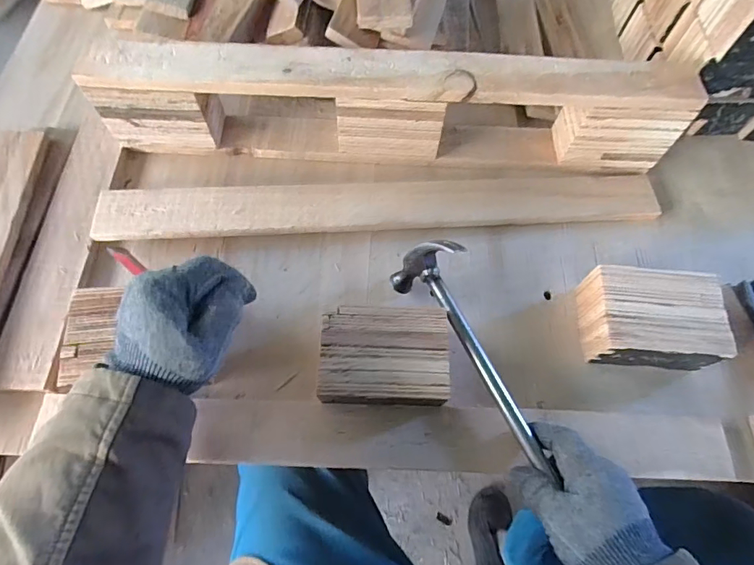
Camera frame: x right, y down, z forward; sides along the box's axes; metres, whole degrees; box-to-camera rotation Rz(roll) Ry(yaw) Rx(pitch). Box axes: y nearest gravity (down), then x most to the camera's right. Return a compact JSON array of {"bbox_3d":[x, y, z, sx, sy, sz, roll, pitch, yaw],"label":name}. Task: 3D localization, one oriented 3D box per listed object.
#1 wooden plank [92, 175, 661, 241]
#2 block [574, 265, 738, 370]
[{"bbox_3d":[0.014,-0.090,0.530,0.640,0.024,0.065,-4,65,-4],"label":"wooden plank"},{"bbox_3d":[0.277,0.039,0.459,0.121,0.059,0.090,5,66,0],"label":"block"}]

